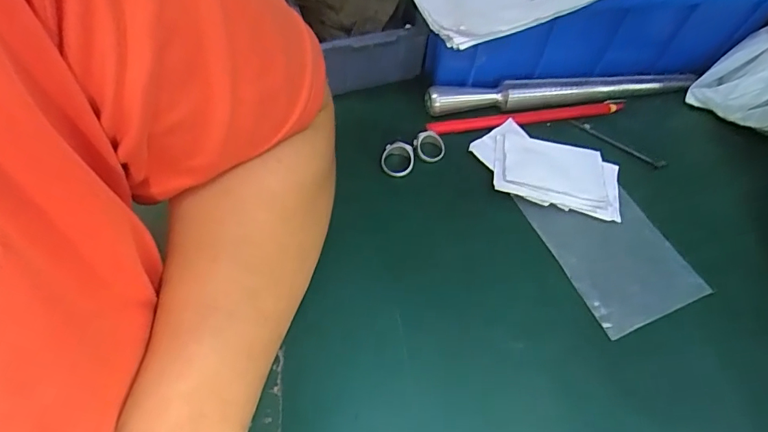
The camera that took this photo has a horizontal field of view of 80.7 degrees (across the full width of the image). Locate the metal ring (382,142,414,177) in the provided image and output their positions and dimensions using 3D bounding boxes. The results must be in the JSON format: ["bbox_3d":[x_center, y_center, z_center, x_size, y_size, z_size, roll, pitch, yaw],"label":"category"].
[{"bbox_3d":[0.010,-0.040,0.326,0.023,0.016,0.021,1,58,-2],"label":"metal ring"}]

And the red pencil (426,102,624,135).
[{"bbox_3d":[0.112,-0.077,0.354,0.160,0.011,0.011,-9,59,-8],"label":"red pencil"}]

